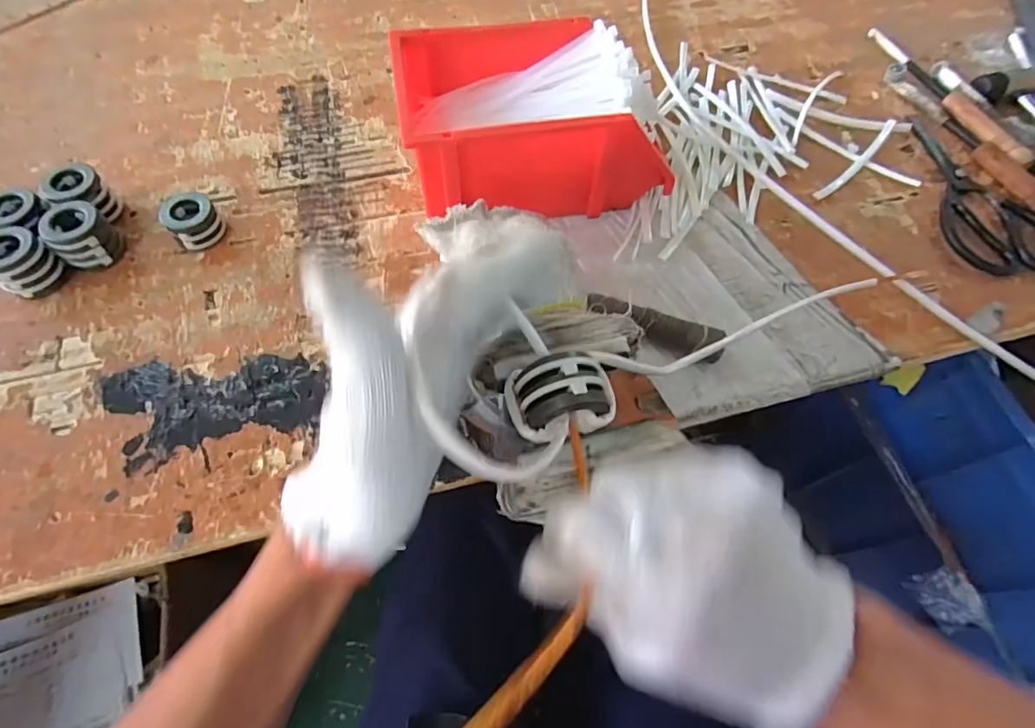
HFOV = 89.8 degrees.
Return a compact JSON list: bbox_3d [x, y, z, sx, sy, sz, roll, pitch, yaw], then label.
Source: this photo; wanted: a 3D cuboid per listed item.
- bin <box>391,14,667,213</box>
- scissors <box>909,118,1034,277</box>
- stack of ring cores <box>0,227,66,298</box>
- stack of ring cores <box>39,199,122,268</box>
[{"bbox_3d":[0.013,-0.228,0.506,0.240,0.119,0.163,-11,63,-8],"label":"bin"},{"bbox_3d":[0.507,-0.187,0.566,0.113,0.012,0.224,7,62,1],"label":"scissors"},{"bbox_3d":[-0.424,-0.086,0.444,0.044,0.045,0.048,37,67,16],"label":"stack of ring cores"},{"bbox_3d":[-0.387,-0.112,0.464,0.053,0.041,0.047,39,67,16],"label":"stack of ring cores"}]

